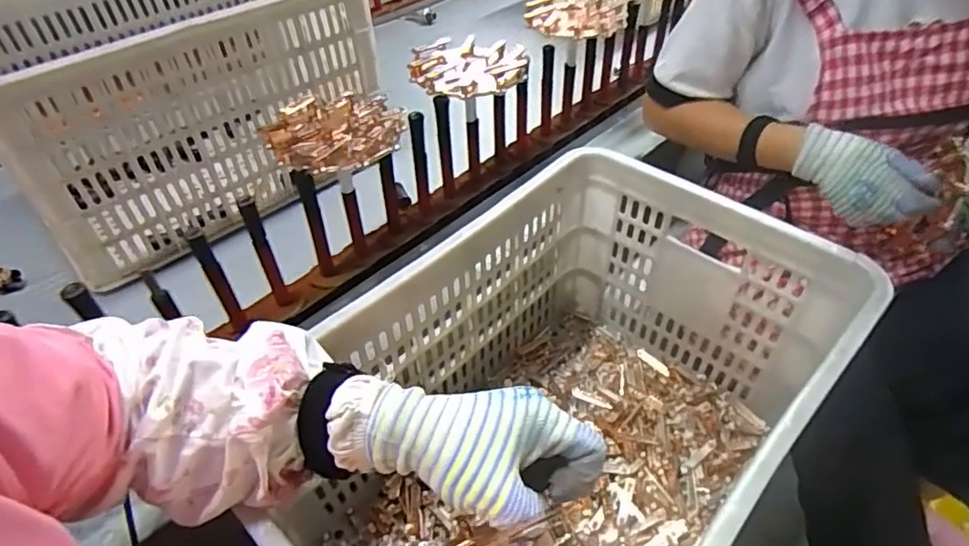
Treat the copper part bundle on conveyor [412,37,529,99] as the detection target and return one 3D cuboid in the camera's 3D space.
[{"bbox_3d":[-0.019,-0.253,0.695,0.136,0.025,0.129,-7,44,-2],"label":"copper part bundle on conveyor"}]

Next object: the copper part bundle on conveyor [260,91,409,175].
[{"bbox_3d":[-0.155,-0.146,0.588,0.133,0.024,0.131,-3,44,2],"label":"copper part bundle on conveyor"}]

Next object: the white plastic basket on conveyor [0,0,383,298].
[{"bbox_3d":[-0.391,-0.237,0.760,0.285,0.265,0.449,30,53,31],"label":"white plastic basket on conveyor"}]

